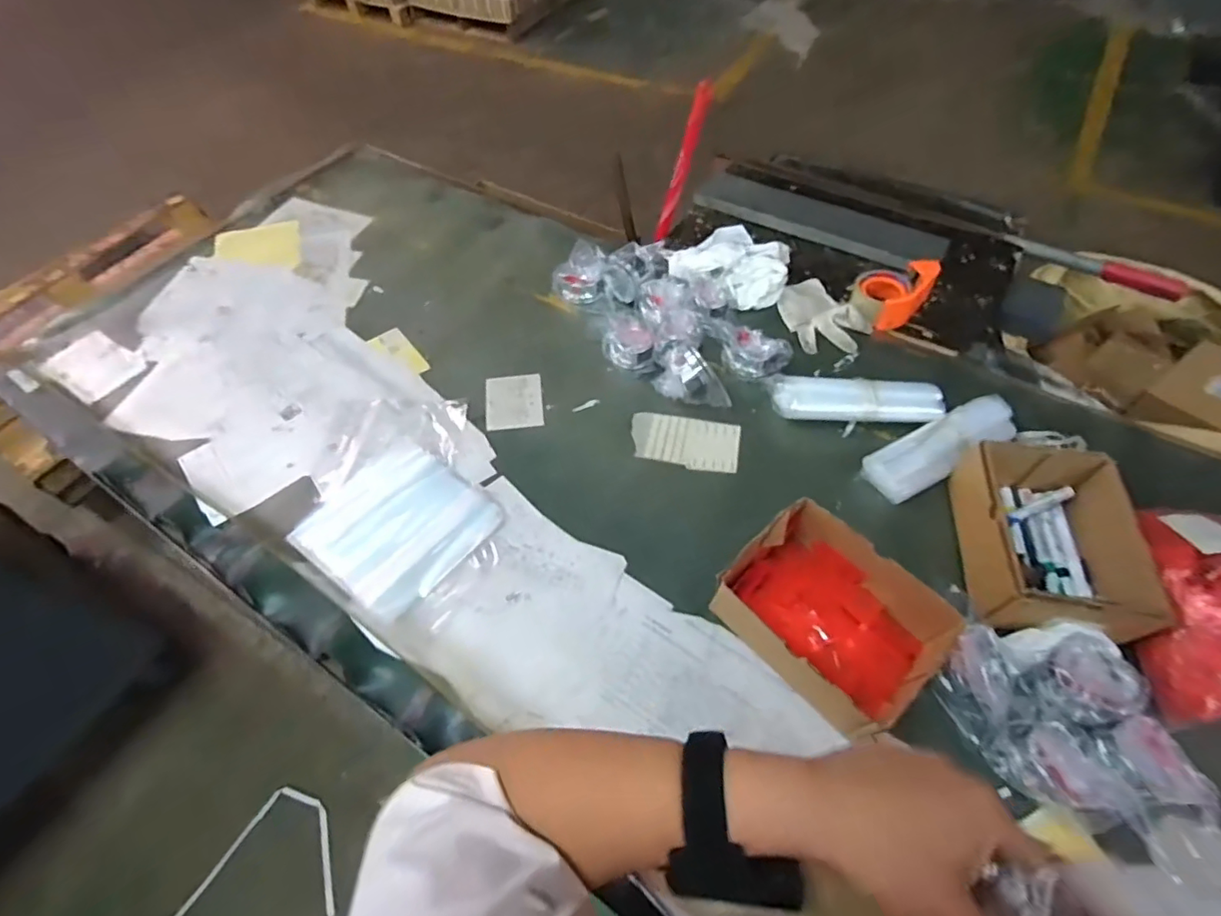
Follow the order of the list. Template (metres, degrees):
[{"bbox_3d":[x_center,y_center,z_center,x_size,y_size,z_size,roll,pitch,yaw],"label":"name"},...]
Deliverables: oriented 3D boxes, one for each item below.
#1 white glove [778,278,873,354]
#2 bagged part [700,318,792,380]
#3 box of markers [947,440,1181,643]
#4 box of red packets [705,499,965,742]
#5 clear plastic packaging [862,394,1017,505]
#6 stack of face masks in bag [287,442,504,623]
[{"bbox_3d":[0.343,-0.235,0.922,0.114,0.025,0.163,-23,58,-13],"label":"white glove"},{"bbox_3d":[0.197,-0.178,0.871,0.159,0.051,0.064,37,64,24],"label":"bagged part"},{"bbox_3d":[0.506,0.097,0.652,0.161,0.085,0.213,6,56,6],"label":"box of markers"},{"bbox_3d":[0.235,0.173,0.613,0.159,0.089,0.202,-37,62,-21],"label":"box of red packets"},{"bbox_3d":[0.438,-0.013,0.752,0.215,0.054,0.076,-25,59,-14],"label":"clear plastic packaging"},{"bbox_3d":[-0.278,0.083,0.738,0.211,0.015,0.201,32,62,21],"label":"stack of face masks in bag"}]

